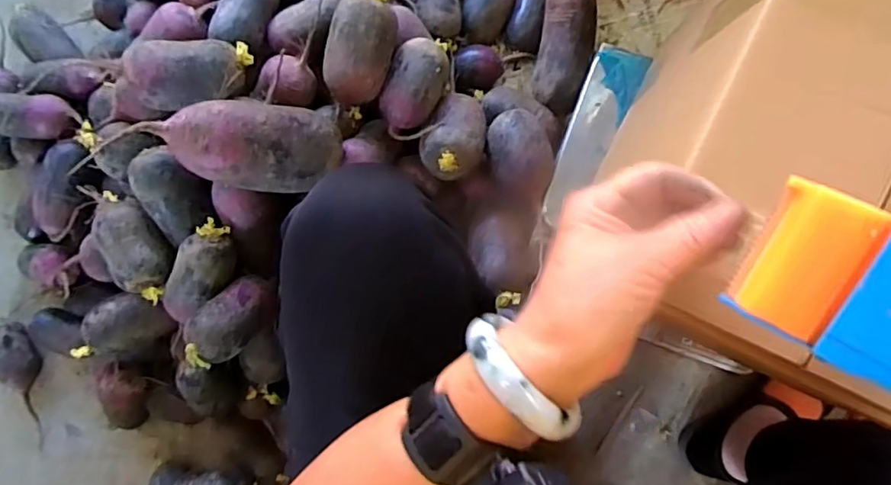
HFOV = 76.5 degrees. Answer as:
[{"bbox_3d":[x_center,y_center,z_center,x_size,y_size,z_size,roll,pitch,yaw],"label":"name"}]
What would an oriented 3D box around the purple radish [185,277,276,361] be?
[{"bbox_3d":[-0.224,0.081,0.594,0.059,0.054,0.094,37,51,9],"label":"purple radish"}]

